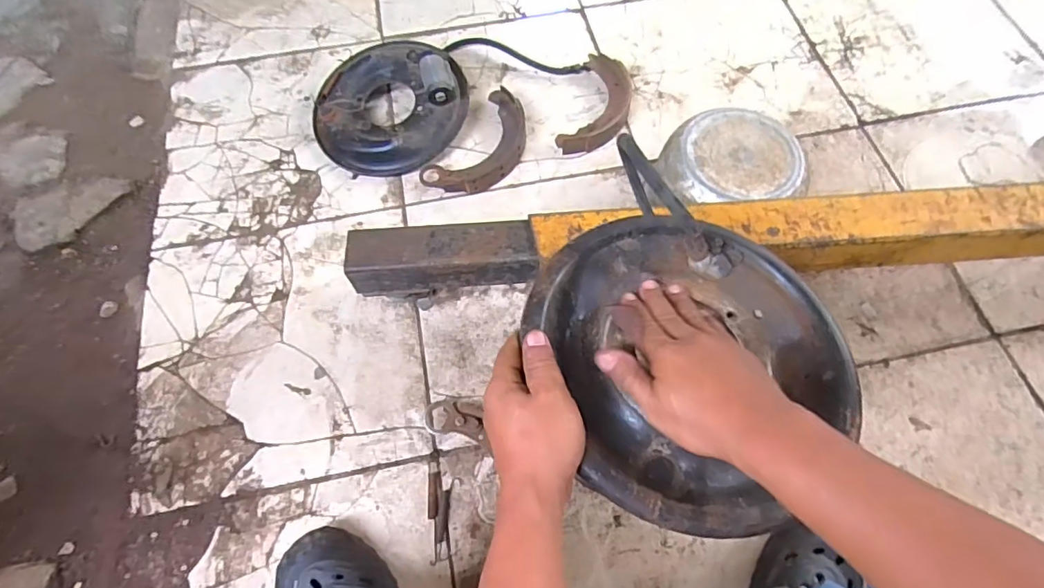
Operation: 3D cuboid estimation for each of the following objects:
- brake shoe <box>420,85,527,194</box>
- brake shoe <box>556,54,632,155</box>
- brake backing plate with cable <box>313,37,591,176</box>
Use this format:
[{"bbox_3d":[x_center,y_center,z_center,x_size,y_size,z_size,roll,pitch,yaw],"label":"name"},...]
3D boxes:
[{"bbox_3d":[-0.060,-0.250,0.907,0.121,0.034,0.223,33,71,14],"label":"brake shoe"},{"bbox_3d":[0.139,-0.328,0.939,0.099,0.034,0.216,19,68,9],"label":"brake shoe"},{"bbox_3d":[-0.143,-0.381,0.943,0.474,0.080,0.252,-32,70,-12],"label":"brake backing plate with cable"}]

